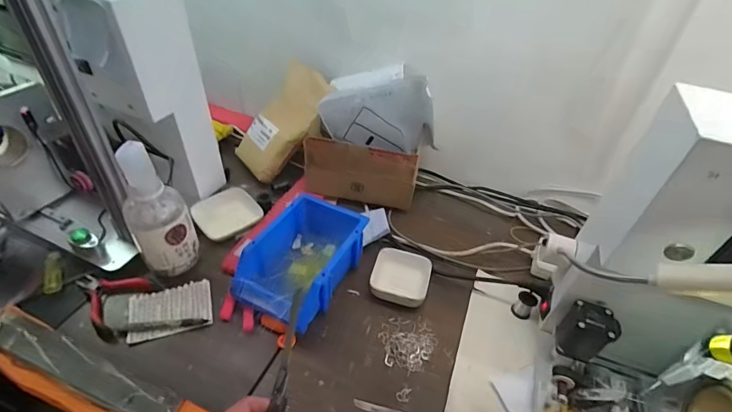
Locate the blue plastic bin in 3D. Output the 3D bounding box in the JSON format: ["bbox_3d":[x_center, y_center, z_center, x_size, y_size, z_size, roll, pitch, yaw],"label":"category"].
[{"bbox_3d":[-0.090,0.079,0.563,0.125,0.079,0.177,21,46,19],"label":"blue plastic bin"}]

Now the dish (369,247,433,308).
[{"bbox_3d":[0.051,0.107,0.574,0.081,0.033,0.078,13,44,10],"label":"dish"}]

